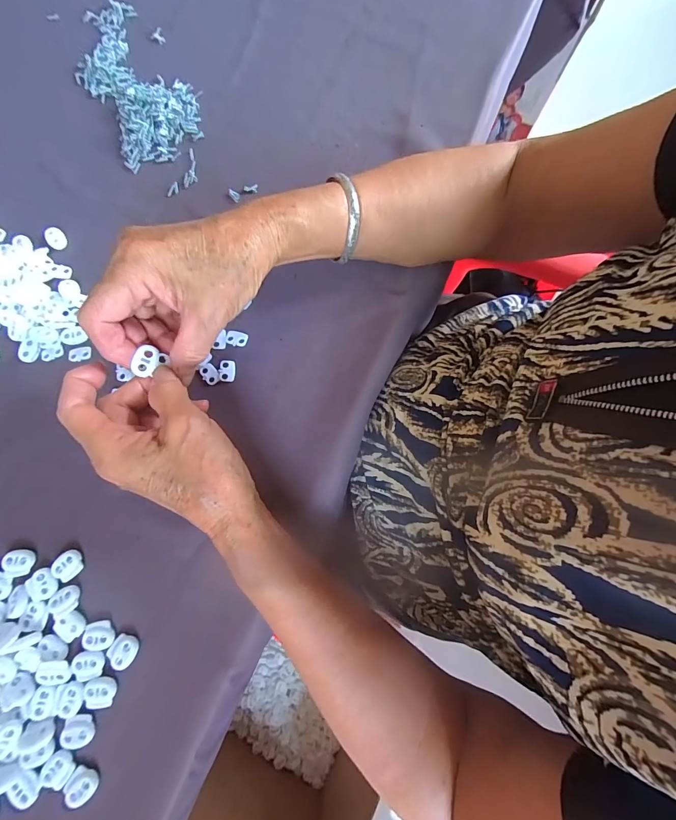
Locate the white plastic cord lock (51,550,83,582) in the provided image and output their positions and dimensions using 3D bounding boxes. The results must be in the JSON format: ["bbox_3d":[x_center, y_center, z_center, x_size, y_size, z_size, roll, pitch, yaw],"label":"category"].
[{"bbox_3d":[-0.207,0.119,0.271,0.020,0.005,0.021,37,81,8],"label":"white plastic cord lock"}]

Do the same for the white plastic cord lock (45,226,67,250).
[{"bbox_3d":[-0.260,-0.158,0.325,0.016,0.006,0.021,-36,80,-7],"label":"white plastic cord lock"}]

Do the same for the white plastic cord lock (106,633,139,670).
[{"bbox_3d":[-0.158,0.177,0.258,0.019,0.004,0.023,36,81,8],"label":"white plastic cord lock"}]

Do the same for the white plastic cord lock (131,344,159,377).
[{"bbox_3d":[-0.129,-0.033,0.239,0.013,0.004,0.018,17,79,-26],"label":"white plastic cord lock"}]

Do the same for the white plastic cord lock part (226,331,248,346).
[{"bbox_3d":[-0.087,-0.062,0.305,0.018,0.004,0.012,9,78,3],"label":"white plastic cord lock part"}]

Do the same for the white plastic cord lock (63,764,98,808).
[{"bbox_3d":[-0.177,0.259,0.243,0.019,0.005,0.020,30,80,7],"label":"white plastic cord lock"}]

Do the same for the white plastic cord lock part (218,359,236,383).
[{"bbox_3d":[-0.094,-0.033,0.300,0.013,0.004,0.019,2,78,1],"label":"white plastic cord lock part"}]

